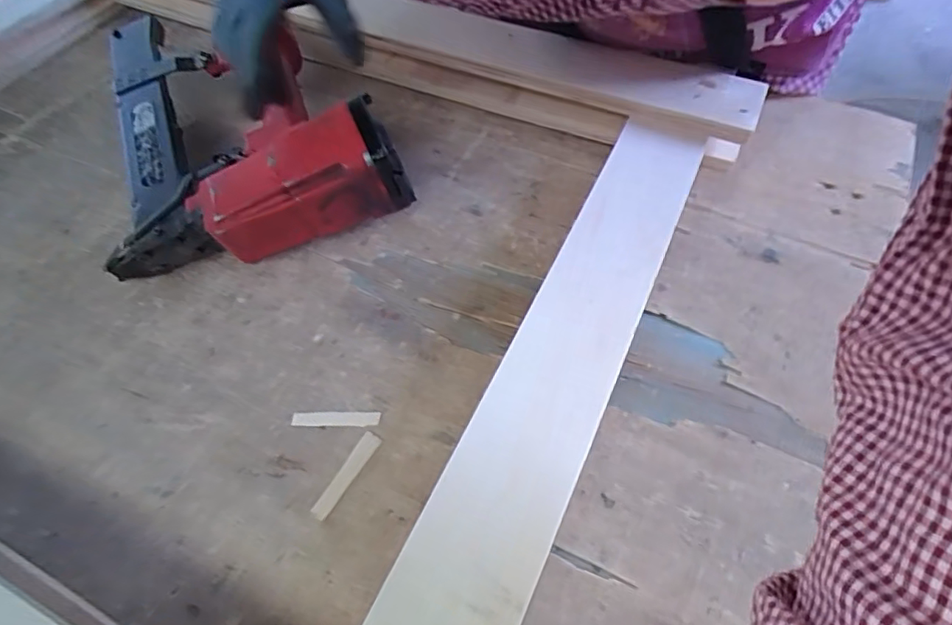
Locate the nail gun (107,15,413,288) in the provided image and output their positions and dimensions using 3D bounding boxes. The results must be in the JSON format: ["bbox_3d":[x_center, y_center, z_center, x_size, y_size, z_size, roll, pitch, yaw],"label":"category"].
[{"bbox_3d":[-0.219,-0.188,0.503,0.223,0.089,0.330,-18,58,-12],"label":"nail gun"}]

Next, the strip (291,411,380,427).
[{"bbox_3d":[-0.098,0.074,0.391,0.060,0.004,0.011,1,56,0],"label":"strip"}]

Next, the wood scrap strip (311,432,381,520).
[{"bbox_3d":[-0.084,0.105,0.365,0.013,0.004,0.061,26,60,16],"label":"wood scrap strip"}]

